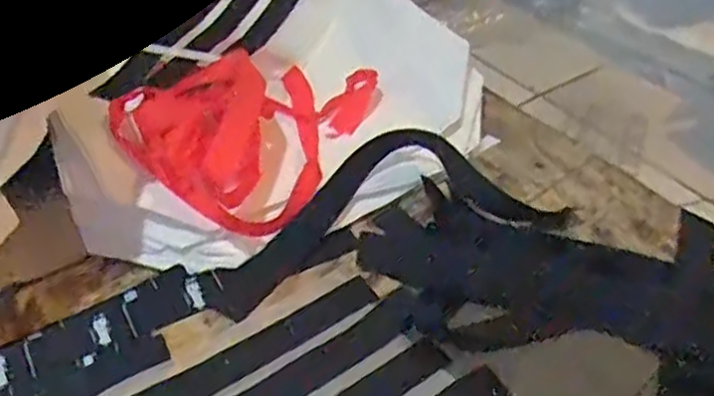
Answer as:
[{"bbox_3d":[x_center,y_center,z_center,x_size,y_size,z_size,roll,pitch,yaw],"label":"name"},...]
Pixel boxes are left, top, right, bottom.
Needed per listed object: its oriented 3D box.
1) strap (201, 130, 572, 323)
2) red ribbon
[{"bbox_3d":[0.015,0.007,0.525,0.260,0.036,0.115,-15,44,-17],"label":"strap"},{"bbox_3d":[-0.096,-0.067,0.572,0.170,0.087,0.184,0,42,0],"label":"red ribbon"}]

